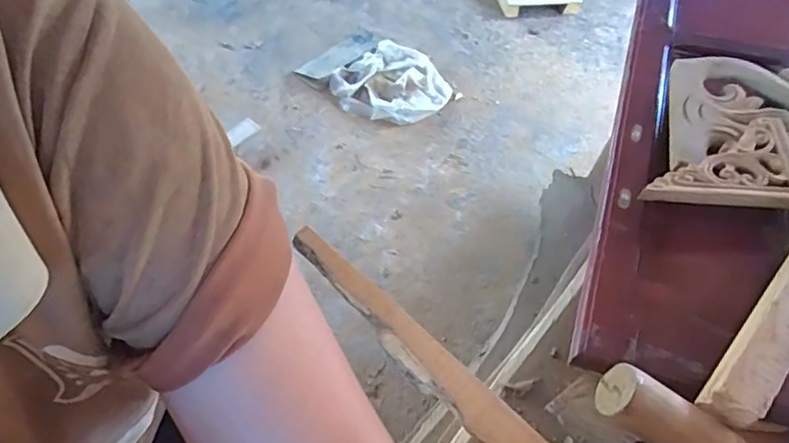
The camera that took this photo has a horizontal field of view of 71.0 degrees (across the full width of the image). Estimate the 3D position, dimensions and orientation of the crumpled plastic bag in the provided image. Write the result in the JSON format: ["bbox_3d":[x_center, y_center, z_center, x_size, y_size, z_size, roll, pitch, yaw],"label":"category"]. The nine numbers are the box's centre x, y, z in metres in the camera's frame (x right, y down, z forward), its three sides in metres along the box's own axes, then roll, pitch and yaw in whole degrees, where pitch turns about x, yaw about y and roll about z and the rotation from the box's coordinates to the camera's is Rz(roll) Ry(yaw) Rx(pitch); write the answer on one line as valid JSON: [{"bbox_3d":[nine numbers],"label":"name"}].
[{"bbox_3d":[0.005,-0.460,1.870,0.336,0.058,0.352,38,60,20],"label":"crumpled plastic bag"}]

